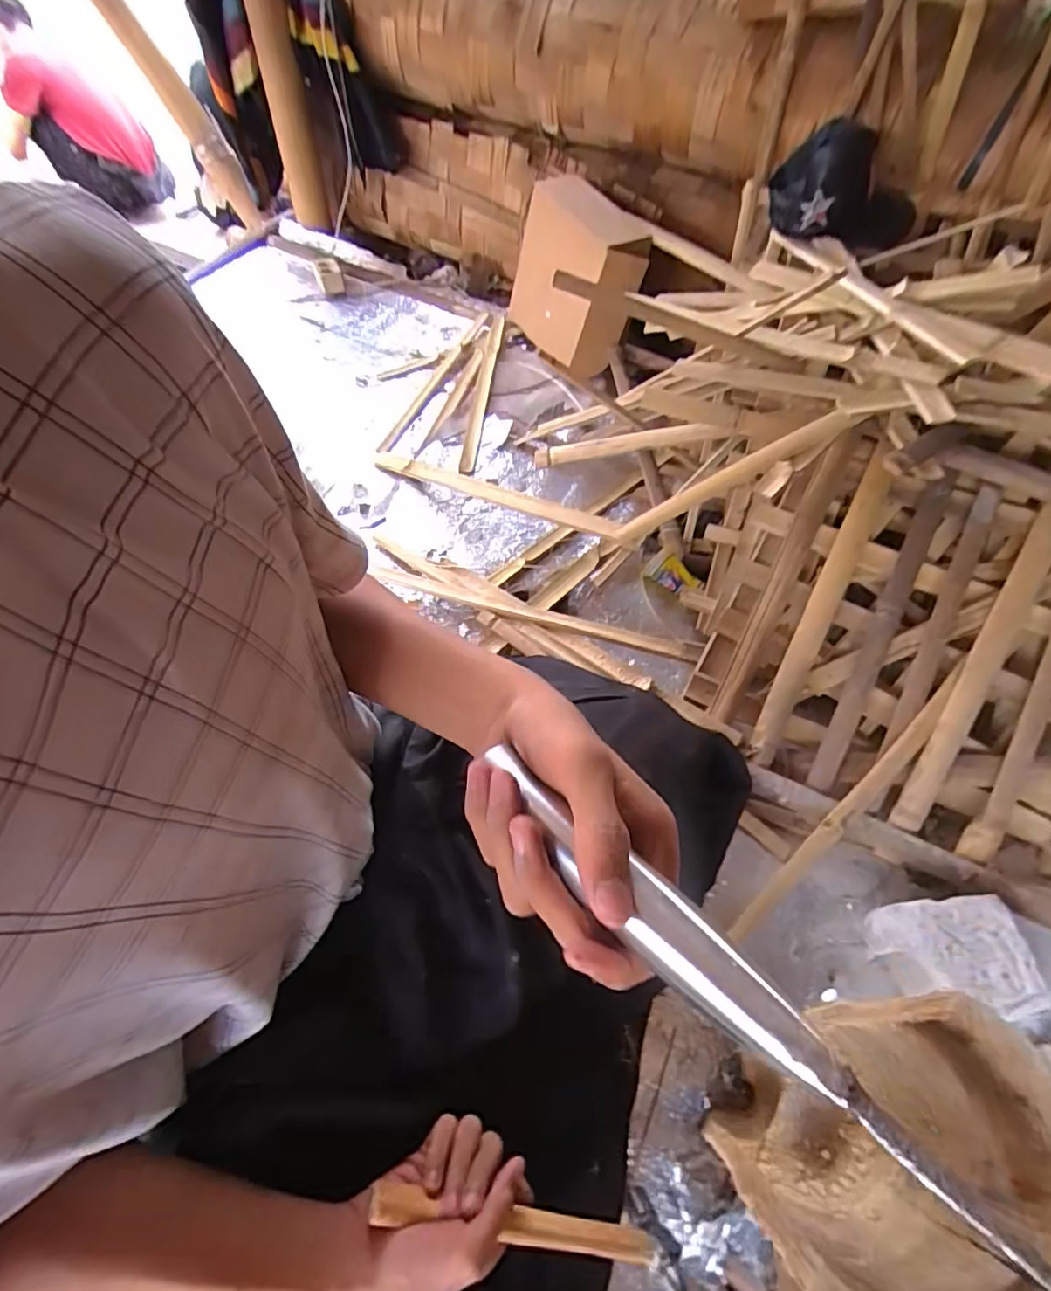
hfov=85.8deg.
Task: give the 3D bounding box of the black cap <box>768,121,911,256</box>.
[{"bbox_3d":[0.521,-0.739,0.917,0.233,0.148,0.147,-18,58,-14],"label":"black cap"}]

